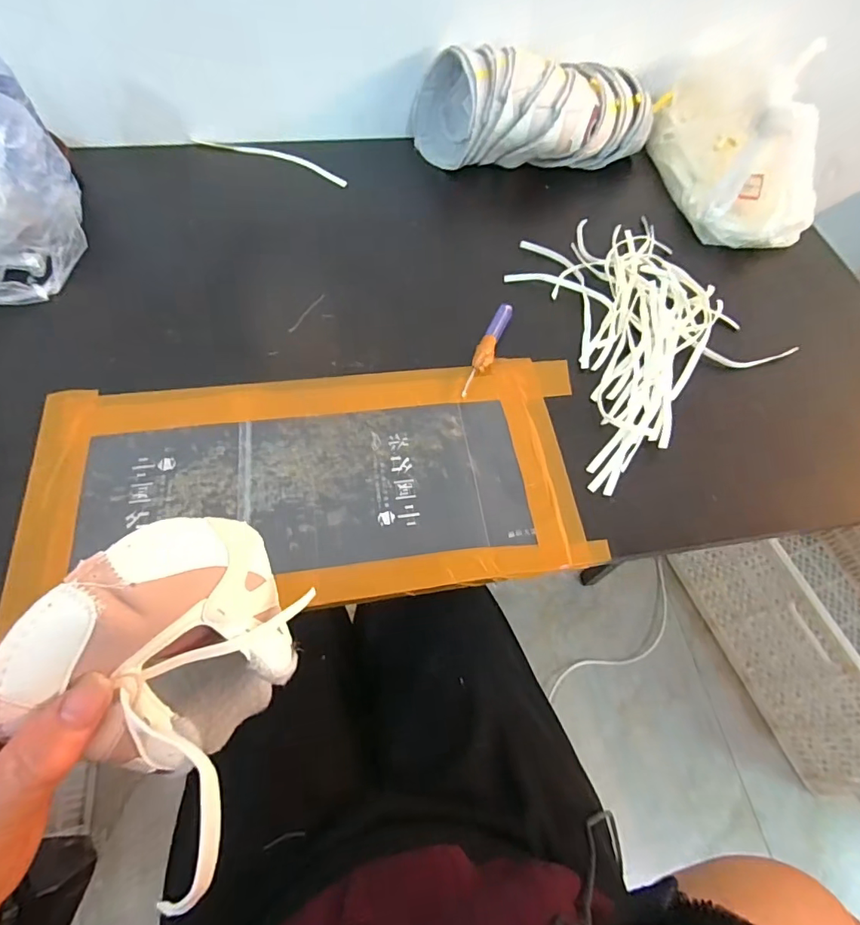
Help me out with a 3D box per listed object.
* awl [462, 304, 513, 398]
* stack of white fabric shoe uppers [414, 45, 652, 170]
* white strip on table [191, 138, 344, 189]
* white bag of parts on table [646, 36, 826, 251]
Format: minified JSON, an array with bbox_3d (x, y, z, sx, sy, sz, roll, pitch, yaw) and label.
[{"bbox_3d":[0.056,-0.110,0.481,0.018,0.013,0.121,20,62,7],"label":"awl"},{"bbox_3d":[0.130,-0.418,0.600,0.297,0.105,0.104,2,61,-3],"label":"stack of white fabric shoe uppers"},{"bbox_3d":[-0.195,-0.382,0.620,0.209,0.011,0.031,21,62,7],"label":"white strip on table"},{"bbox_3d":[0.368,-0.387,0.593,0.136,0.106,0.251,3,61,-3],"label":"white bag of parts on table"}]

